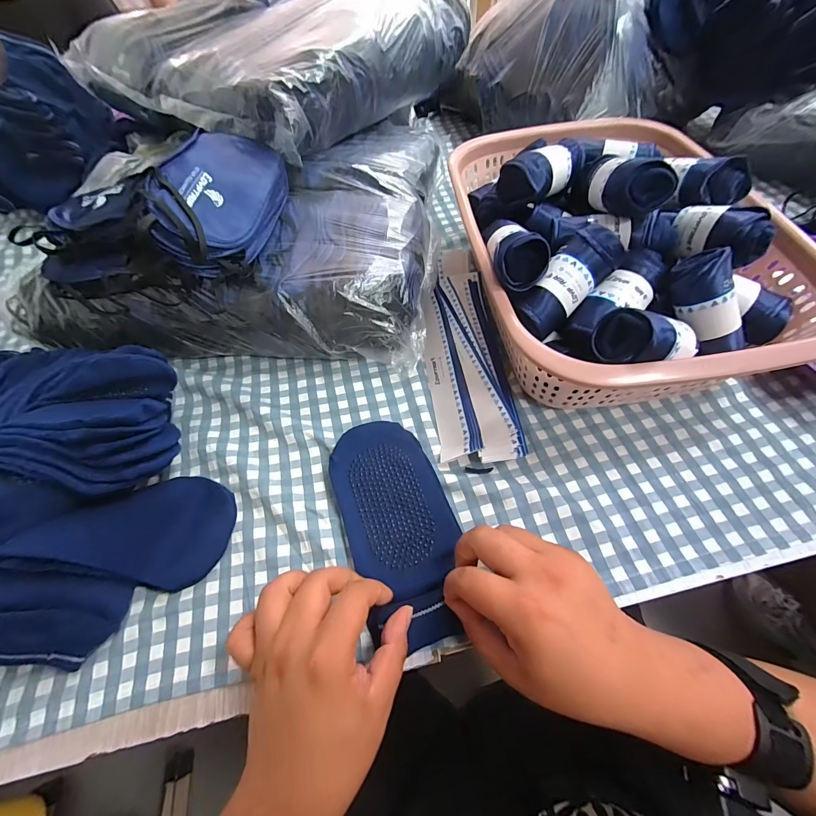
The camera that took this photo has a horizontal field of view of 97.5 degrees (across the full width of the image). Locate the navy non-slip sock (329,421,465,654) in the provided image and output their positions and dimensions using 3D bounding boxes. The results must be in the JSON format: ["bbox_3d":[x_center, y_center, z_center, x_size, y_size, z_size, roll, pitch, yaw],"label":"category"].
[{"bbox_3d":[-0.009,0.092,0.298,0.086,0.016,0.178,-20,60,-5],"label":"navy non-slip sock"}]

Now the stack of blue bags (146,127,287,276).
[{"bbox_3d":[-0.183,-0.206,0.356,0.096,0.045,0.159,26,61,-28],"label":"stack of blue bags"}]

